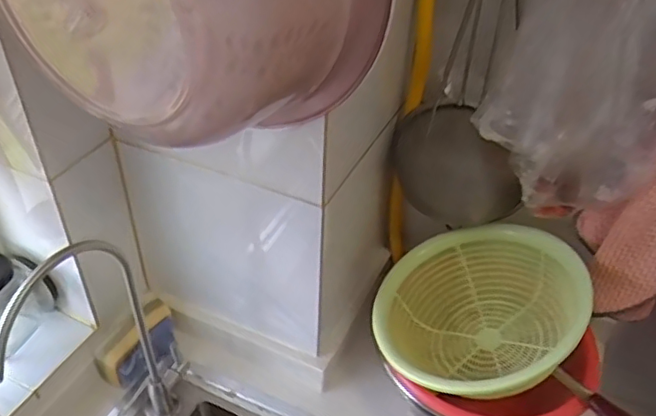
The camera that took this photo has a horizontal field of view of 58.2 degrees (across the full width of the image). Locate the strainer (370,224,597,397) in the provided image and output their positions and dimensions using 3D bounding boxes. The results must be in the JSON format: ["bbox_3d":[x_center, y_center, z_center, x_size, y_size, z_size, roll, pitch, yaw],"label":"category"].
[{"bbox_3d":[0.181,0.118,0.691,0.250,0.108,0.250,18,59,38],"label":"strainer"}]

